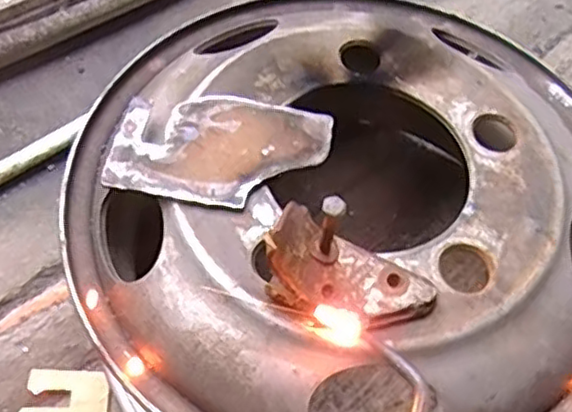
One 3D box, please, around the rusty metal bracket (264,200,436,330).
[{"bbox_3d":[0.038,0.041,0.403,0.097,0.042,0.055,21,59,12],"label":"rusty metal bracket"}]

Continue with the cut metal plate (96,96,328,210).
[{"bbox_3d":[-0.045,-0.040,0.473,0.144,0.007,0.091,8,57,3],"label":"cut metal plate"}]

